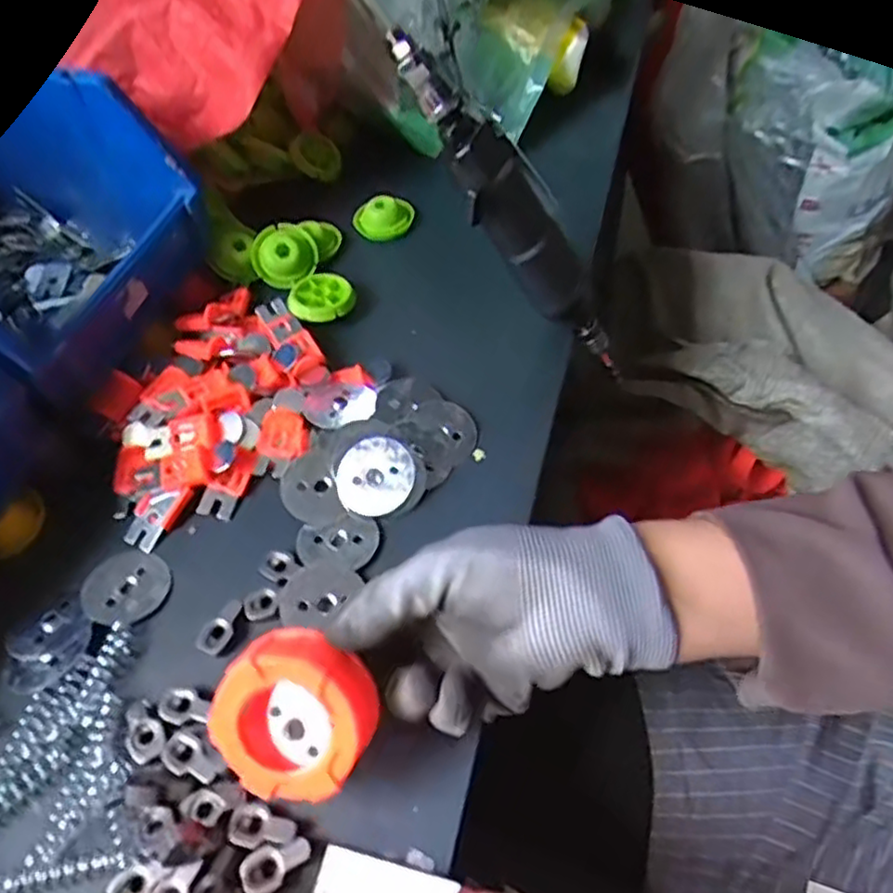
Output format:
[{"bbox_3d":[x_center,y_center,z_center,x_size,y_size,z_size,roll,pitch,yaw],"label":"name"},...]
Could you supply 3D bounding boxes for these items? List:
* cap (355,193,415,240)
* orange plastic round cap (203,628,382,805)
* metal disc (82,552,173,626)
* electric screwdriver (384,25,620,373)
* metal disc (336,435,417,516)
[{"bbox_3d":[-0.051,-0.187,0.577,0.049,0.018,0.039,-10,53,-2],"label":"cap"},{"bbox_3d":[-0.063,0.114,0.298,0.065,0.029,0.065,2,100,9],"label":"orange plastic round cap"},{"bbox_3d":[-0.182,0.079,0.396,0.046,0.004,0.044,0,50,0],"label":"metal disc"},{"bbox_3d":[0.049,-0.135,0.436,0.035,0.256,0.044,-14,48,33],"label":"electric screwdriver"},{"bbox_3d":[-0.041,0.017,0.417,0.046,0.005,0.047,-3,65,6],"label":"metal disc"}]

